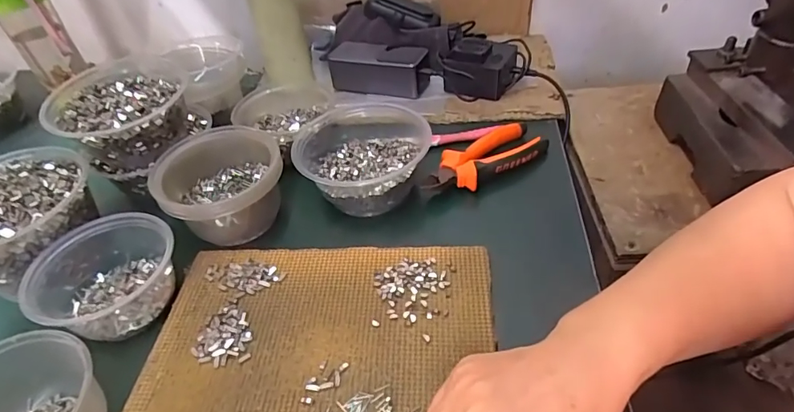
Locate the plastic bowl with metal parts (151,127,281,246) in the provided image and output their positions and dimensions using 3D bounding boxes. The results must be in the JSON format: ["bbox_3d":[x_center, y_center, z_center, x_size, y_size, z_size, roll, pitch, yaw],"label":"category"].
[{"bbox_3d":[-0.166,-0.017,0.459,0.111,0.066,0.109,-3,43,3],"label":"plastic bowl with metal parts"}]

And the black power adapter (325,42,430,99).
[{"bbox_3d":[-0.021,-0.187,0.634,0.138,0.051,0.053,16,47,22],"label":"black power adapter"}]

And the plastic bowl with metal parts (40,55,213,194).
[{"bbox_3d":[-0.281,-0.091,0.501,0.134,0.084,0.134,-25,46,-19],"label":"plastic bowl with metal parts"}]

